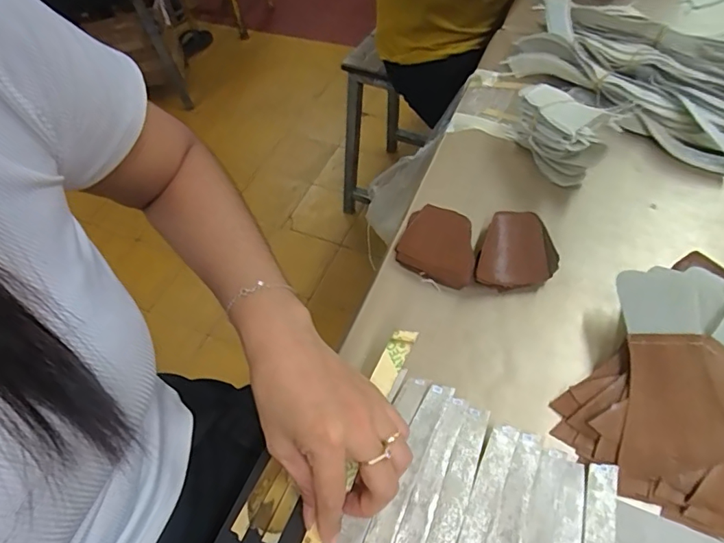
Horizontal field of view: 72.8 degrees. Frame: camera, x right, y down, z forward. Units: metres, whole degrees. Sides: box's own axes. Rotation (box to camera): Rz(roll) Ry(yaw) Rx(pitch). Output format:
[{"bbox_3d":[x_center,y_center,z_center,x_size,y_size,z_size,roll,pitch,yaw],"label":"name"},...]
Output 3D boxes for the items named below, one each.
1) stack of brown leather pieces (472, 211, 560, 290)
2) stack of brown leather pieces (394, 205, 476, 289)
[{"bbox_3d":[0.144,-0.020,0.461,0.069,0.020,0.086,8,55,11],"label":"stack of brown leather pieces"},{"bbox_3d":[0.075,-0.027,0.480,0.073,0.016,0.087,13,56,14],"label":"stack of brown leather pieces"}]

